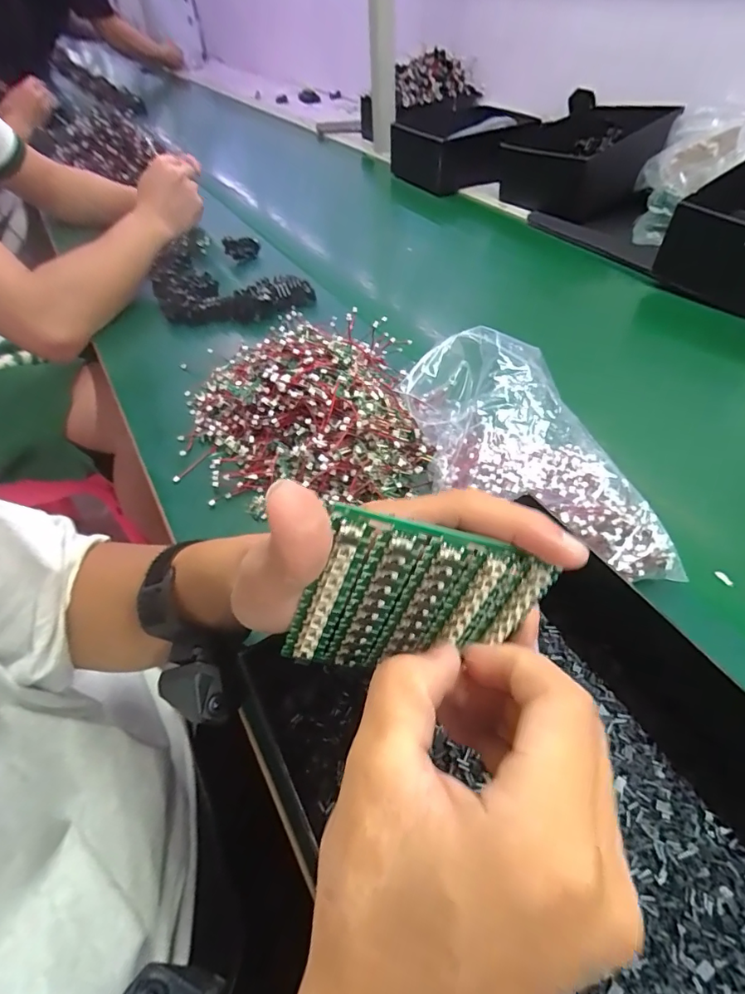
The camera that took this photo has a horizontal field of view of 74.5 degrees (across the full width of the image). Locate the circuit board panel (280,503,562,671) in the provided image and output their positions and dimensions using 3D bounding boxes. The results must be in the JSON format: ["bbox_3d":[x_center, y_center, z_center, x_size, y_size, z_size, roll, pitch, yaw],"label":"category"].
[{"bbox_3d":[0.016,0.045,0.189,0.083,0.078,0.005,16,33,-12],"label":"circuit board panel"}]

